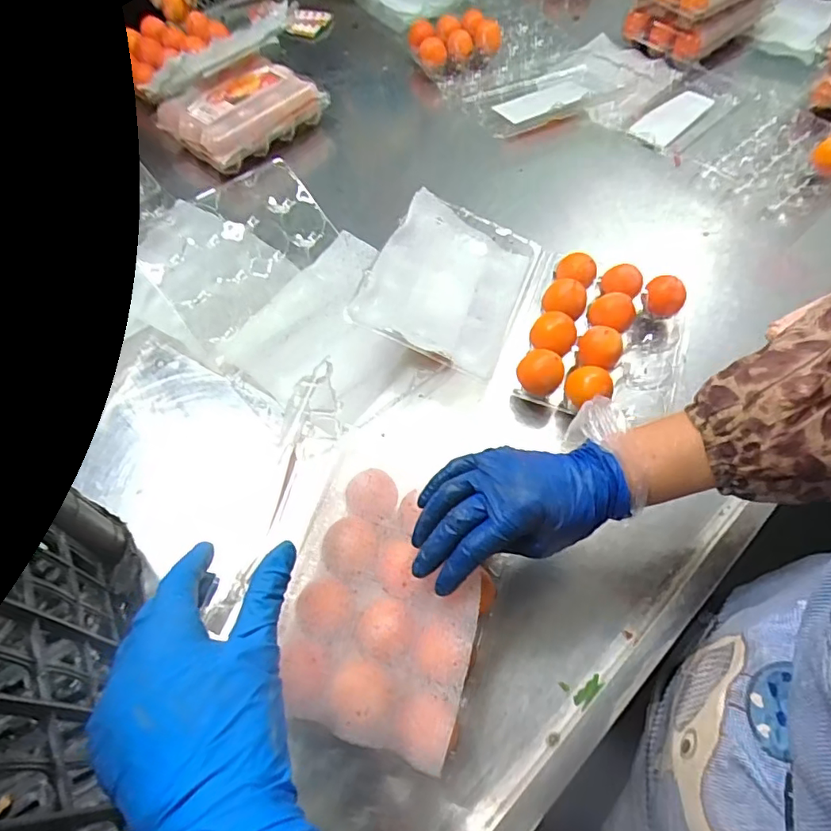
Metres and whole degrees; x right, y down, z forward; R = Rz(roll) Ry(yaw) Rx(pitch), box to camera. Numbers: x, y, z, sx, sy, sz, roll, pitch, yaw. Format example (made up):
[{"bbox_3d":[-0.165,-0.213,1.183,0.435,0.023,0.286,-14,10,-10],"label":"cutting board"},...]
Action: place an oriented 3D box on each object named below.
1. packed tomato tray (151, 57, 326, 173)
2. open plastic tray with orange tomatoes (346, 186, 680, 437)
[{"bbox_3d":[-0.213,-0.388,0.676,0.188,0.066,0.094,-40,66,-19],"label":"packed tomato tray"},{"bbox_3d":[0.114,-0.101,0.539,0.302,0.087,0.191,18,62,12],"label":"open plastic tray with orange tomatoes"}]

